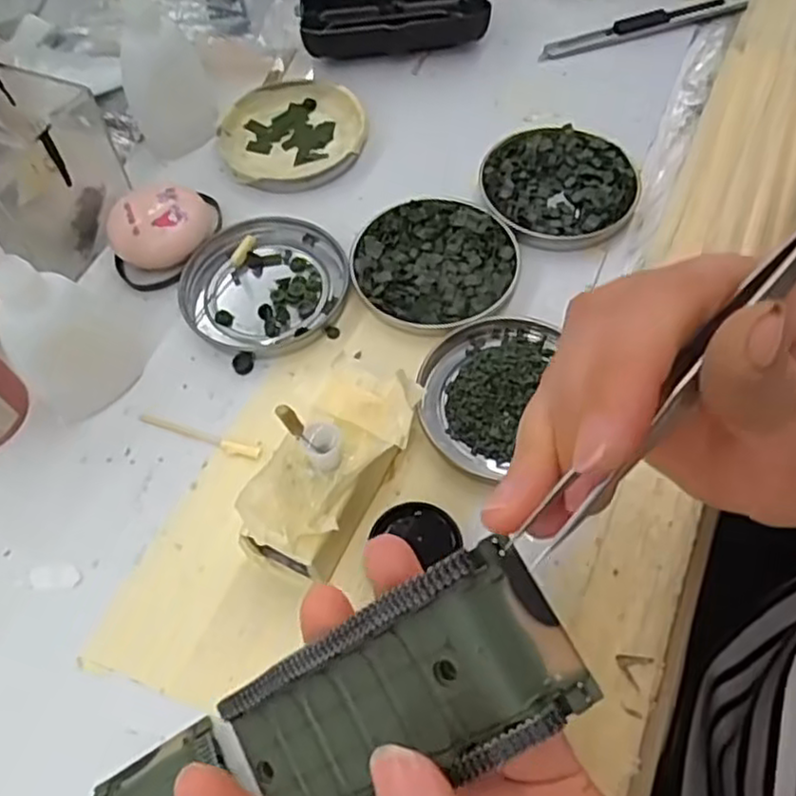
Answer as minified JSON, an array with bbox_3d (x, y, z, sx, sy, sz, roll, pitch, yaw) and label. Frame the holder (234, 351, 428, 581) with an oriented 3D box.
[{"bbox_3d":[-0.023,0.025,0.280,0.044,0.044,0.091,23,63,15],"label":"holder"}]

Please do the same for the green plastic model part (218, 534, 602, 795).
[{"bbox_3d":[-0.003,0.075,0.179,0.094,0.019,0.041,-37,73,24],"label":"green plastic model part"}]

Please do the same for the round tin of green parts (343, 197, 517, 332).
[{"bbox_3d":[0.018,-0.065,0.348,0.075,0.011,0.075,-1,60,2],"label":"round tin of green parts"}]

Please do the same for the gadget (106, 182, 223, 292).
[{"bbox_3d":[-0.114,-0.082,0.357,0.055,0.025,0.047,-21,61,-10],"label":"gadget"}]

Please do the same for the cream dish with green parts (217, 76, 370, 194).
[{"bbox_3d":[-0.058,-0.145,0.398,0.077,0.010,0.076,-1,60,2],"label":"cream dish with green parts"}]

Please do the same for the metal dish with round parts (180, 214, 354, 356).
[{"bbox_3d":[-0.064,-0.055,0.348,0.075,0.009,0.076,17,62,12],"label":"metal dish with round parts"}]

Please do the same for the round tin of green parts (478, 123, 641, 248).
[{"bbox_3d":[0.082,-0.109,0.370,0.077,0.010,0.076,-1,60,2],"label":"round tin of green parts"}]

